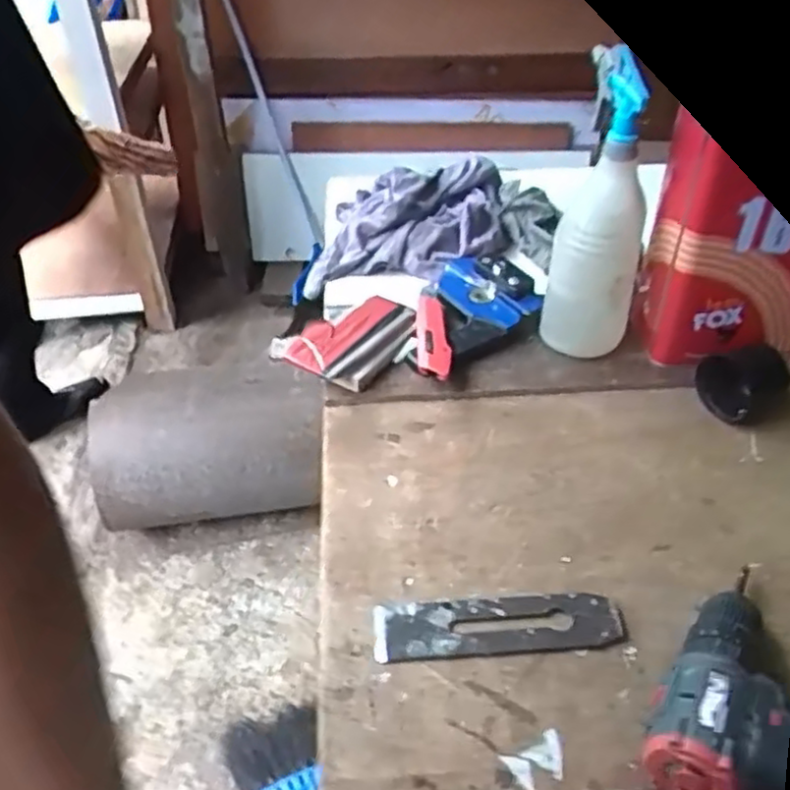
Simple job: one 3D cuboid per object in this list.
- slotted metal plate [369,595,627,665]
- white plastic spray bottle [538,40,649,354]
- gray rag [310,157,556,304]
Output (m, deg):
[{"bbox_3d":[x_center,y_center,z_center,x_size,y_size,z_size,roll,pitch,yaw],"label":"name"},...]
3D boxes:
[{"bbox_3d":[0.073,0.168,0.542,0.176,0.004,0.047,-4,41,-1],"label":"slotted metal plate"},{"bbox_3d":[0.202,-0.175,0.729,0.084,0.277,0.123,10,40,12],"label":"white plastic spray bottle"},{"bbox_3d":[0.045,-0.235,0.968,0.319,0.083,0.229,-3,39,-3],"label":"gray rag"}]

